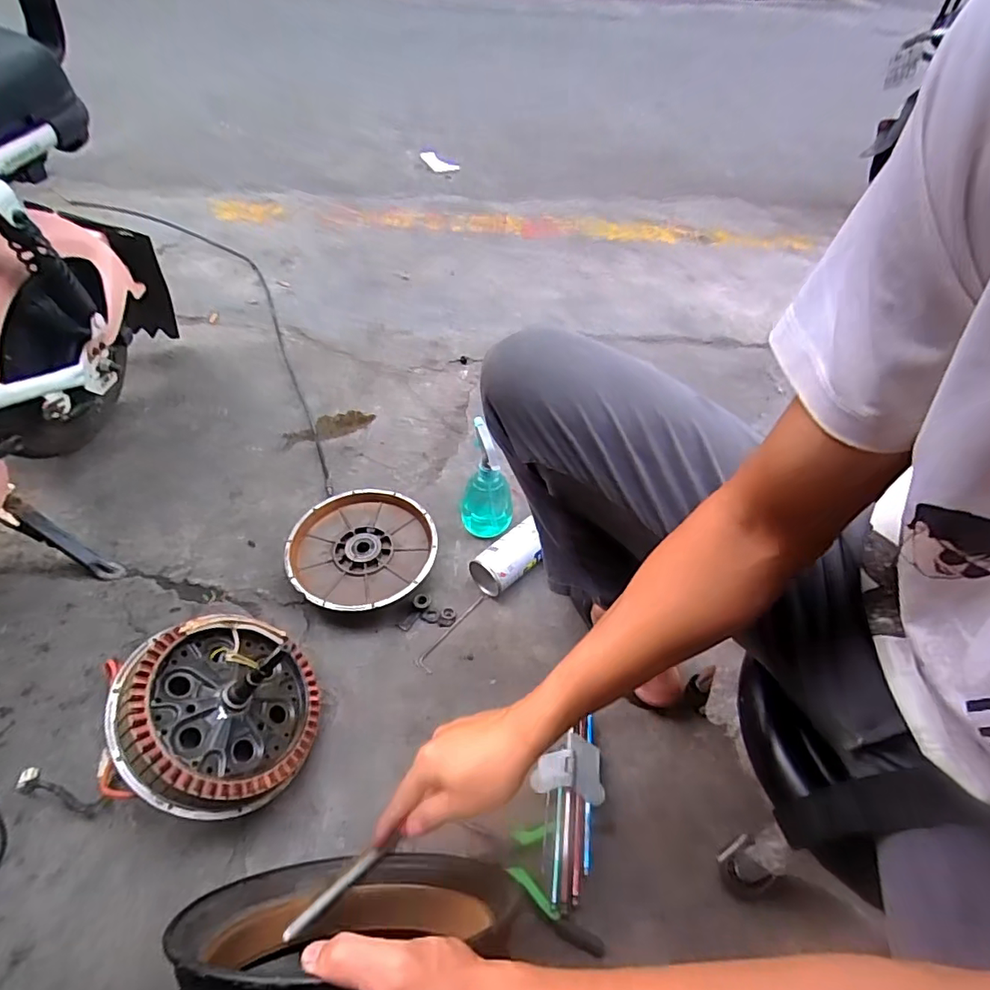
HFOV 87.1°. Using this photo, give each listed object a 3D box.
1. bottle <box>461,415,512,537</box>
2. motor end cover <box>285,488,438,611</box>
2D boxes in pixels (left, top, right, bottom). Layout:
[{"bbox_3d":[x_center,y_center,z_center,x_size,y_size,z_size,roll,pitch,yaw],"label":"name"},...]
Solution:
[{"bbox_3d":[-0.010,-0.020,0.849,0.084,0.184,0.081,7,48,1],"label":"bottle"},{"bbox_3d":[-0.204,0.092,0.818,0.217,0.053,0.213,-24,55,-24],"label":"motor end cover"}]

